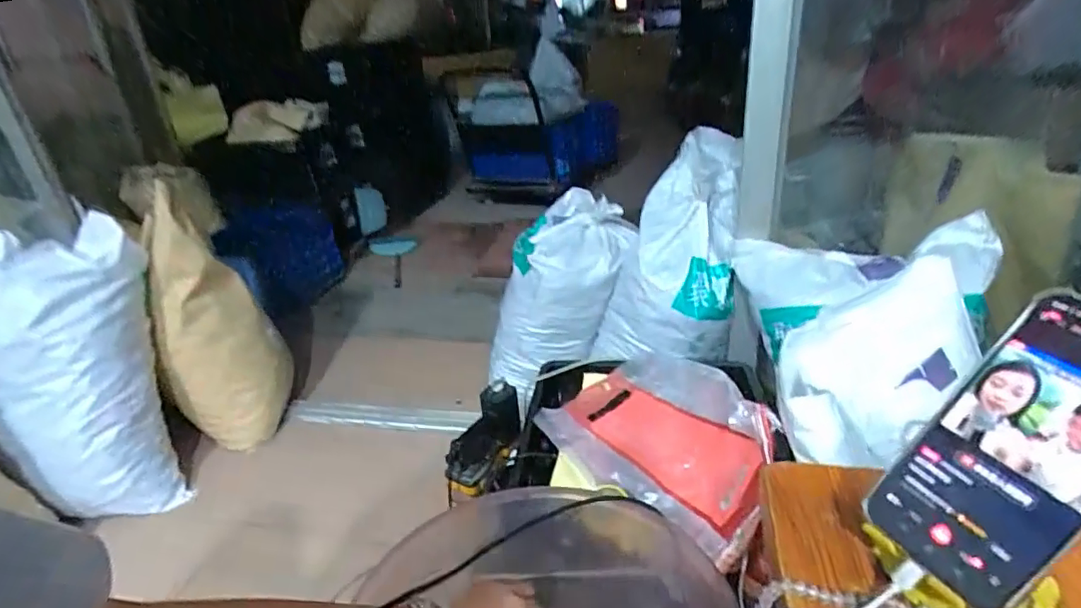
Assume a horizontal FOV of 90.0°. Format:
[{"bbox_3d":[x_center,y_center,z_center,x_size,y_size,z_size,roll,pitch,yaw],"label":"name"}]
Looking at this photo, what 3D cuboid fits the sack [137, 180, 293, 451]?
[{"bbox_3d":[-0.839,0.072,1.389,0.226,0.574,0.197,-6,27,0],"label":"sack"}]

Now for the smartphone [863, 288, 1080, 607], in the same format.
[{"bbox_3d":[0.259,0.077,0.291,0.007,0.168,0.074,25,15,-34],"label":"smartphone"}]

